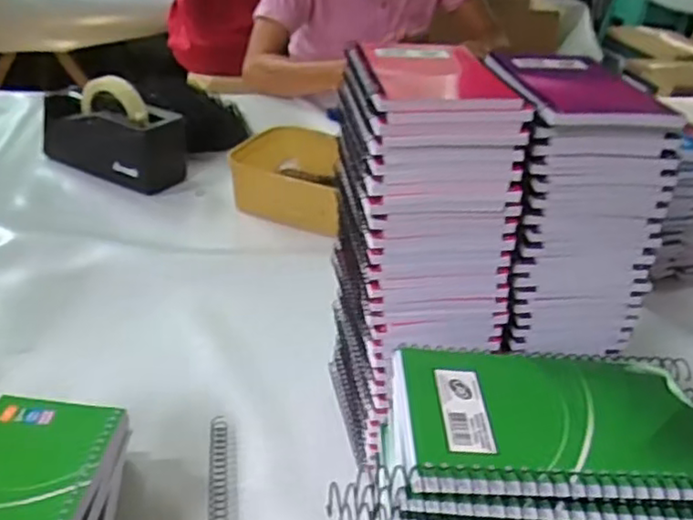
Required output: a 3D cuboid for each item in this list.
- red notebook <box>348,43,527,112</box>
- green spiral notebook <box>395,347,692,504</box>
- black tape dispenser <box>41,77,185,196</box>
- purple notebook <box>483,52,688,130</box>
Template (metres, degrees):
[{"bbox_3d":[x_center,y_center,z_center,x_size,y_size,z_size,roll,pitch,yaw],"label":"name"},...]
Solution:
[{"bbox_3d":[0.050,-0.119,0.427,0.092,0.011,0.135,1,32,-6],"label":"red notebook"},{"bbox_3d":[0.088,0.065,0.291,0.131,0.009,0.088,6,30,-4],"label":"green spiral notebook"},{"bbox_3d":[-0.317,-0.171,0.898,0.194,0.122,0.081,19,34,22],"label":"black tape dispenser"},{"bbox_3d":[0.146,-0.111,0.431,0.090,0.014,0.123,1,32,-6],"label":"purple notebook"}]

